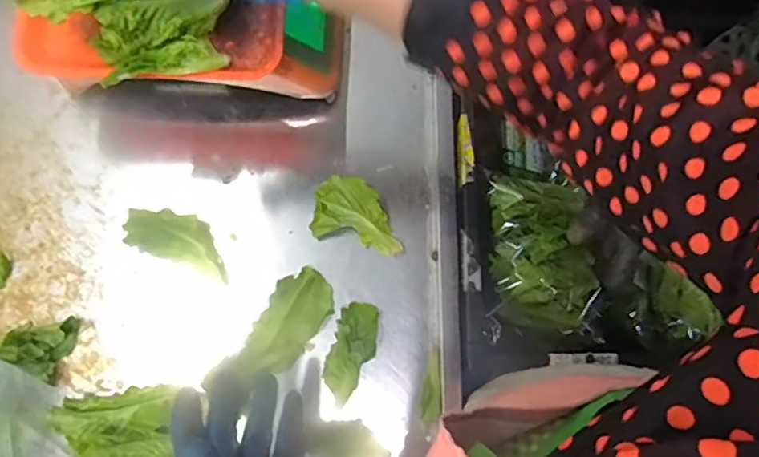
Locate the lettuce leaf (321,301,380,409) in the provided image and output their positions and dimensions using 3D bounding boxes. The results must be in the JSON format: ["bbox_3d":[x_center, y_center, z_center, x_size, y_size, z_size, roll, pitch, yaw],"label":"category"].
[{"bbox_3d":[-0.027,0.121,0.560,0.042,0.011,0.096,16,77,2],"label":"lettuce leaf"}]

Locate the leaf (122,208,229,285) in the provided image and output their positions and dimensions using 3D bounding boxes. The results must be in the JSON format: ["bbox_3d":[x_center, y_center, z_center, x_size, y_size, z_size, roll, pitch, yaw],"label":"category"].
[{"bbox_3d":[-0.201,0.012,0.572,0.109,0.023,0.049,19,77,3],"label":"leaf"}]

